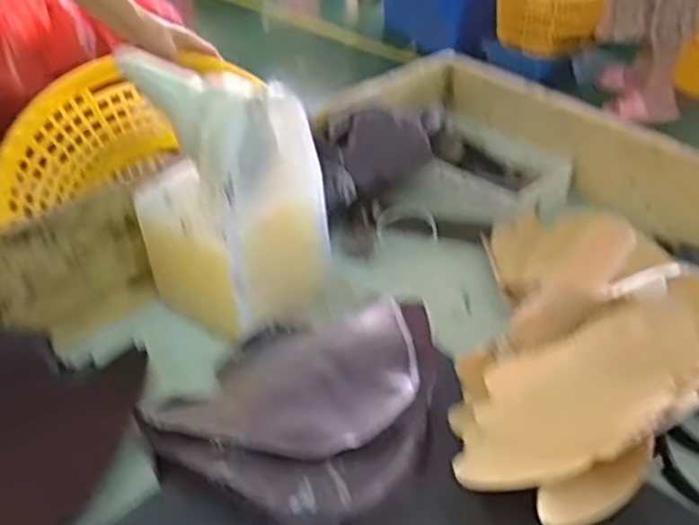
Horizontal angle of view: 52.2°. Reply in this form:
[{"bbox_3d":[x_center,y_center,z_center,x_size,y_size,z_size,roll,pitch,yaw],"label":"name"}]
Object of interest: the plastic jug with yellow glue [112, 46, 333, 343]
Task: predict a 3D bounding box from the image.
[{"bbox_3d":[-0.107,-0.051,0.580,0.149,0.192,0.103,18,41,22],"label":"plastic jug with yellow glue"}]

